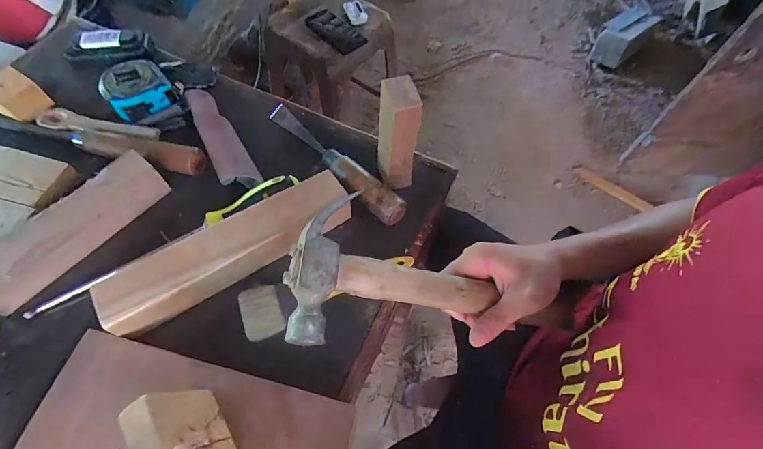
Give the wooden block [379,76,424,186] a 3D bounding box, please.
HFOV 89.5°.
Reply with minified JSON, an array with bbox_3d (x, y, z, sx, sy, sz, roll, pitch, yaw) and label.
[{"bbox_3d":[0.015,-0.090,0.412,0.032,0.137,0.039,-16,64,-10],"label":"wooden block"}]

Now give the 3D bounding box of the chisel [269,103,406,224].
[{"bbox_3d":[-0.061,-0.078,0.455,0.224,0.024,0.031,41,68,18],"label":"chisel"}]

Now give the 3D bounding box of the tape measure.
[{"bbox_3d":[-0.299,-0.169,0.476,0.079,0.035,0.071,-26,66,-15],"label":"tape measure"}]

